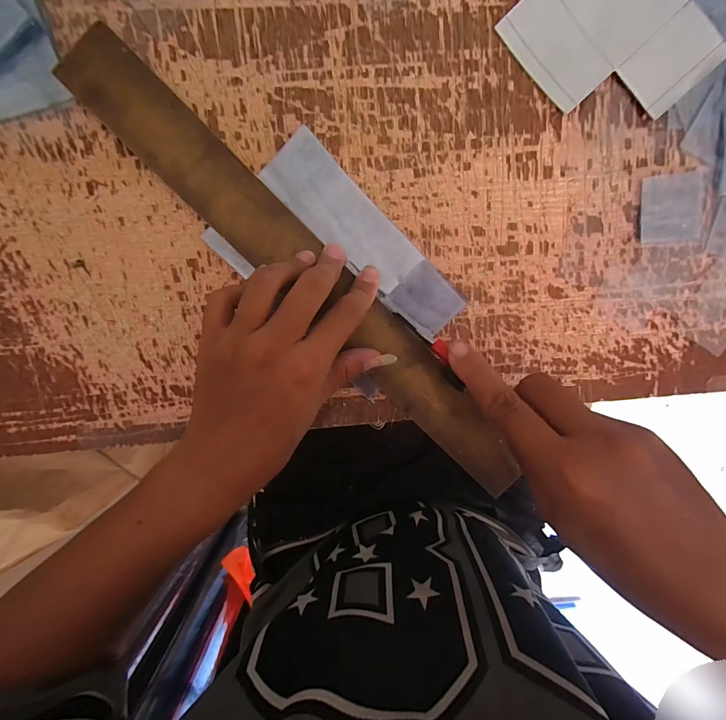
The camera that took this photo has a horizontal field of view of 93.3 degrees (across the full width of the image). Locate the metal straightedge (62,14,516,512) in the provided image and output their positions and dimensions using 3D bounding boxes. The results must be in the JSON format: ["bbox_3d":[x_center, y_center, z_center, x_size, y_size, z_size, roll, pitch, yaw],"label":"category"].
[{"bbox_3d":[-0.029,-0.053,0.253,0.426,0.006,0.050,43,96,-8],"label":"metal straightedge"}]

